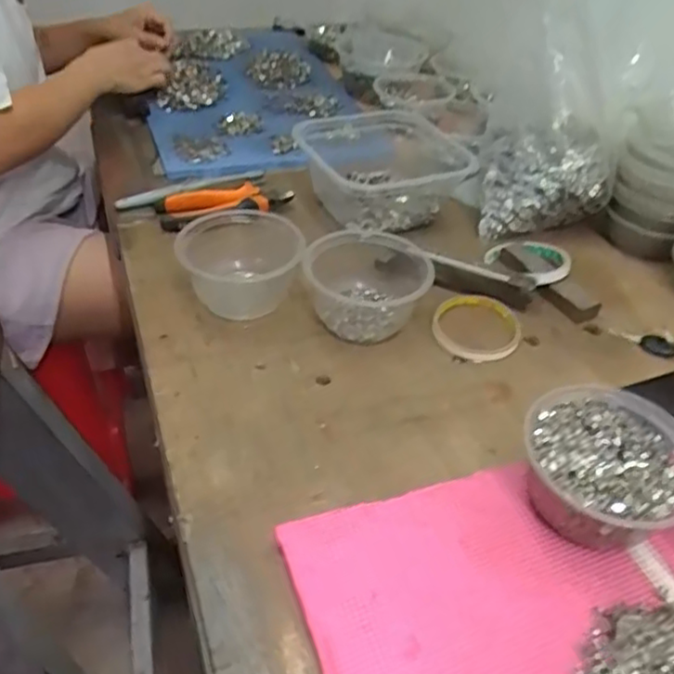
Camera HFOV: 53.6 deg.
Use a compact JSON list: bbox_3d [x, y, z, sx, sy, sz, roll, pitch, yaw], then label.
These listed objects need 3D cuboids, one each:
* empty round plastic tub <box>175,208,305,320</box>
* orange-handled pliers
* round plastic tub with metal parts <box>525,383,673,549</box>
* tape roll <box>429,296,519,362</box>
[{"bbox_3d":[-0.090,-0.069,0.633,0.108,0.059,0.103,1,41,-1],"label":"empty round plastic tub"},{"bbox_3d":[-0.126,-0.155,0.751,0.147,0.016,0.047,-15,44,-18],"label":"orange-handled pliers"},{"bbox_3d":[0.184,0.092,0.461,0.108,0.060,0.112,1,41,-1],"label":"round plastic tub with metal parts"},{"bbox_3d":[0.134,-0.010,0.634,0.081,0.010,0.086,1,41,-1],"label":"tape roll"}]

